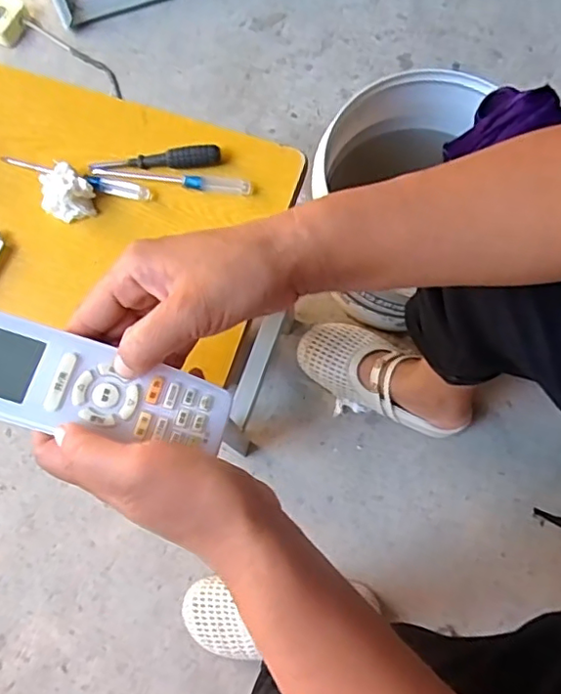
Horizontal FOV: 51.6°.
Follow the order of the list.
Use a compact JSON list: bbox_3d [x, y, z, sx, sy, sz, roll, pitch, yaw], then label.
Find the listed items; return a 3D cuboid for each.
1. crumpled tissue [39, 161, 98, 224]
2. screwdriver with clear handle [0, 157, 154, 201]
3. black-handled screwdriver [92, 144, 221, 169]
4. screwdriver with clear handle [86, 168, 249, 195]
[{"bbox_3d":[-0.161,-0.115,0.436,0.039,0.026,0.035,40,81,10],"label":"crumpled tissue"},{"bbox_3d":[-0.160,-0.132,0.451,0.123,0.008,0.014,14,77,5],"label":"screwdriver with clear handle"},{"bbox_3d":[-0.098,-0.145,0.450,0.101,0.012,0.014,-6,76,0],"label":"black-handled screwdriver"},{"bbox_3d":[-0.085,-0.131,0.449,0.126,0.007,0.012,8,77,4],"label":"screwdriver with clear handle"}]

